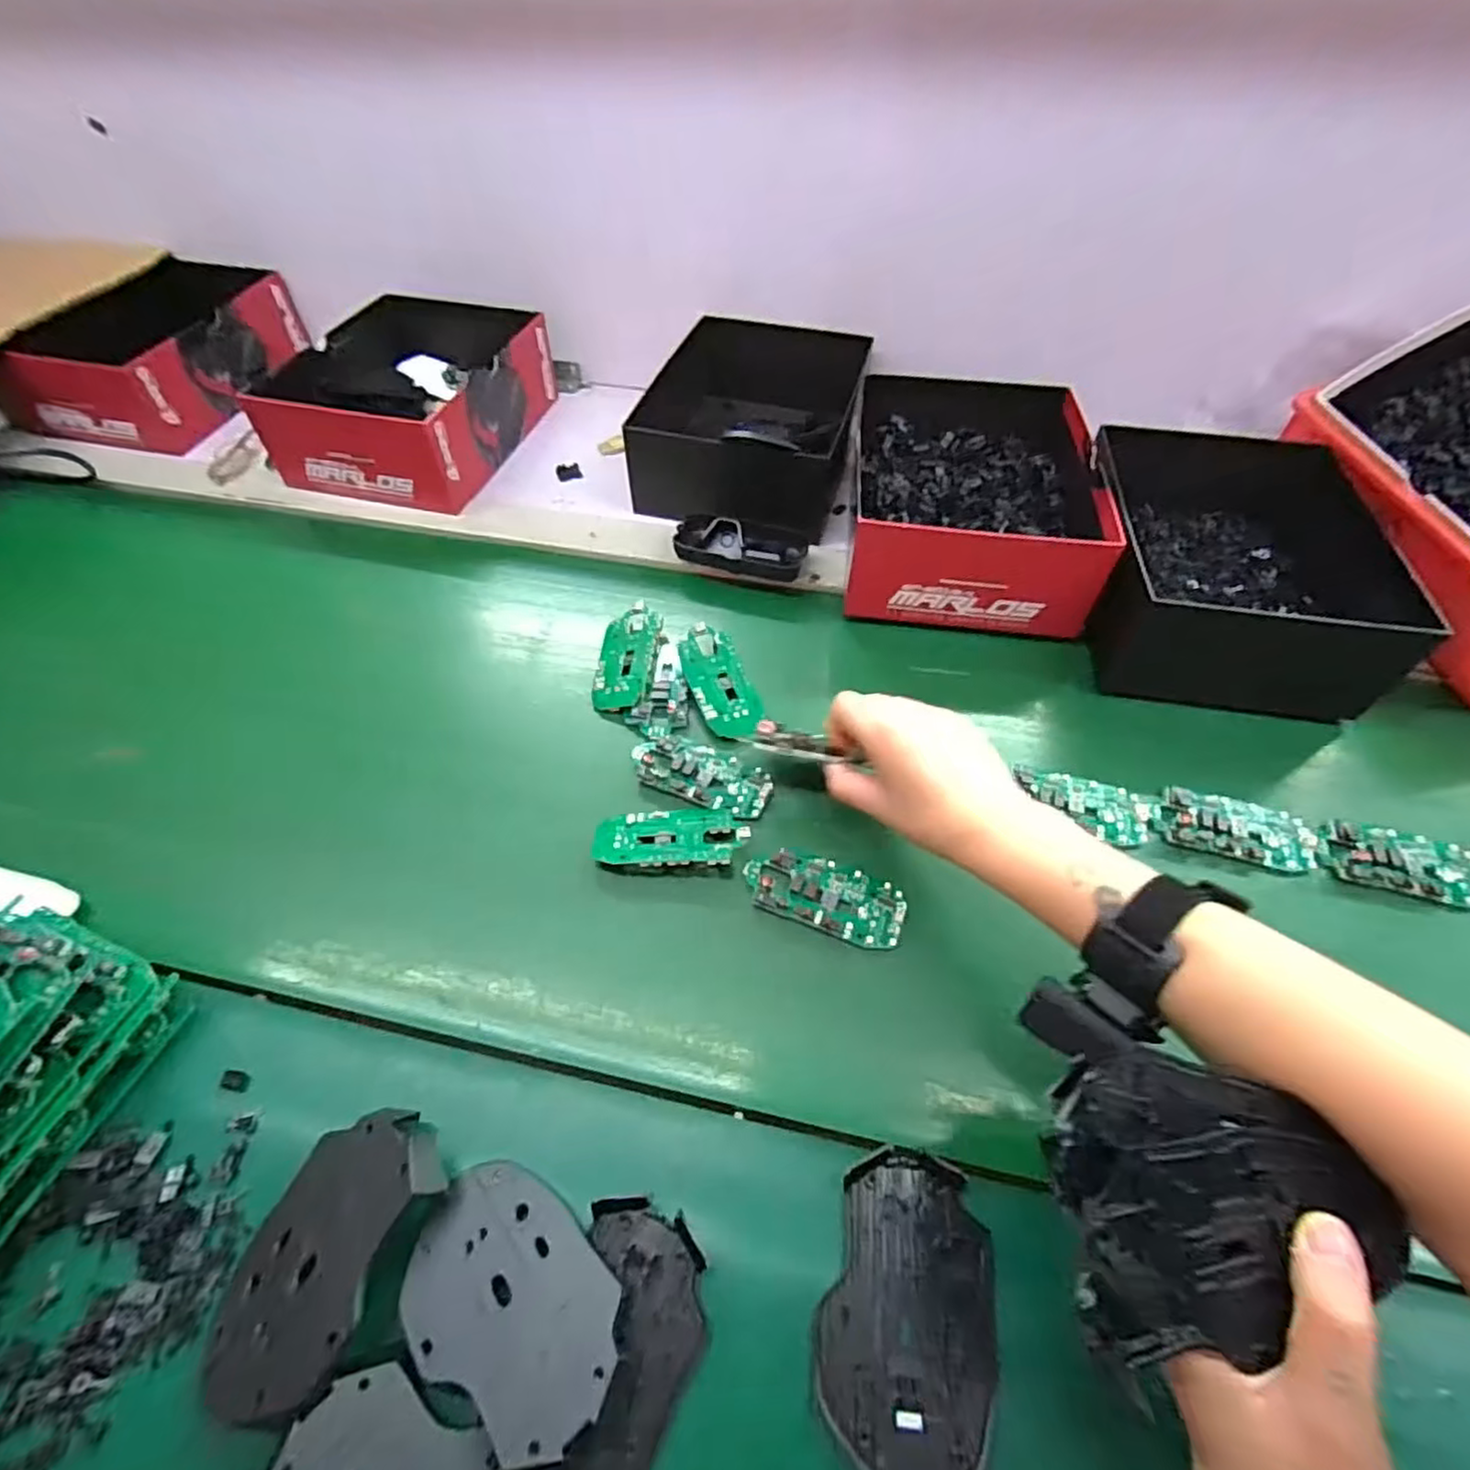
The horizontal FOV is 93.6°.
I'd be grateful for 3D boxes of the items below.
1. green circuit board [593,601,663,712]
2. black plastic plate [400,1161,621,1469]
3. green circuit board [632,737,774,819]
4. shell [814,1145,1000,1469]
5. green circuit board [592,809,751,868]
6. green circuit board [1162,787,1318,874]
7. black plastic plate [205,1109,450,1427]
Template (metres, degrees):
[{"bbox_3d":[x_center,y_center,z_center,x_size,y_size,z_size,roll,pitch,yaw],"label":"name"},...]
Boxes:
[{"bbox_3d":[-0.084,-0.062,0.535,0.045,0.008,0.098,-1,57,18],"label":"green circuit board"},{"bbox_3d":[-0.095,0.240,0.294,0.103,0.013,0.072,30,58,20],"label":"black plastic plate"},{"bbox_3d":[-0.023,0.027,0.474,0.097,0.007,0.045,20,56,14],"label":"green circuit board"},{"bbox_3d":[0.076,0.251,0.302,0.075,0.014,0.115,6,53,4],"label":"shell"},{"bbox_3d":[-0.041,0.065,0.442,0.097,0.006,0.046,-2,38,2],"label":"green circuit board"},{"bbox_3d":[0.328,0.061,0.450,0.092,0.011,0.046,15,54,11],"label":"green circuit board"},{"bbox_3d":[-0.183,0.231,0.310,0.072,0.015,0.114,9,61,27],"label":"black plastic plate"}]

